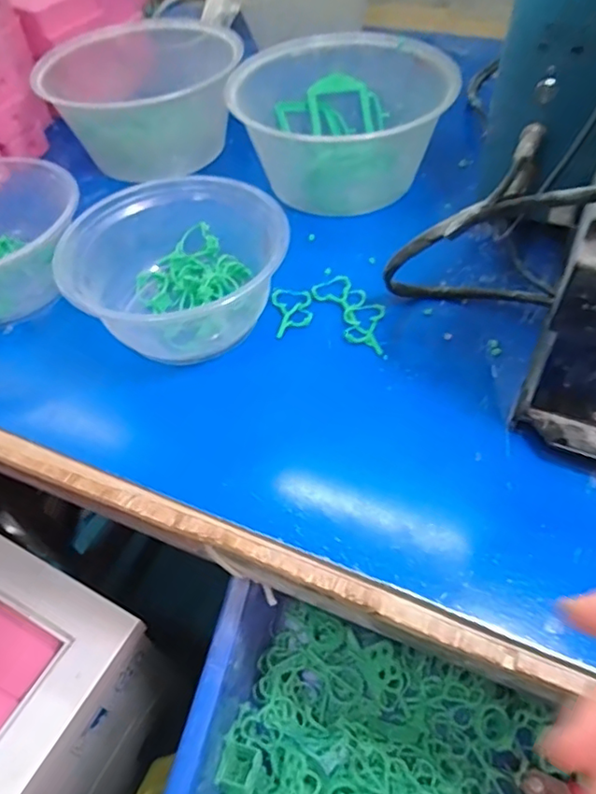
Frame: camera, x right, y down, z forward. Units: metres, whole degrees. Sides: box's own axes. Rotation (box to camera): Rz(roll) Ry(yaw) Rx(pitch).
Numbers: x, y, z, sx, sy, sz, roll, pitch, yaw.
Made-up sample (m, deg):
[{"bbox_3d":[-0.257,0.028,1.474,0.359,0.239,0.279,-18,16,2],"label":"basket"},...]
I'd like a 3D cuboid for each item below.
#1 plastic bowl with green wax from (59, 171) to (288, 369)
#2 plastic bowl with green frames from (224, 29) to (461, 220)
[{"bbox_3d":[-0.070,-0.083,0.371,0.130,0.058,0.115,21,56,20],"label":"plastic bowl with green wax"},{"bbox_3d":[0.036,-0.222,0.459,0.173,0.068,0.136,-17,52,-9],"label":"plastic bowl with green frames"}]

